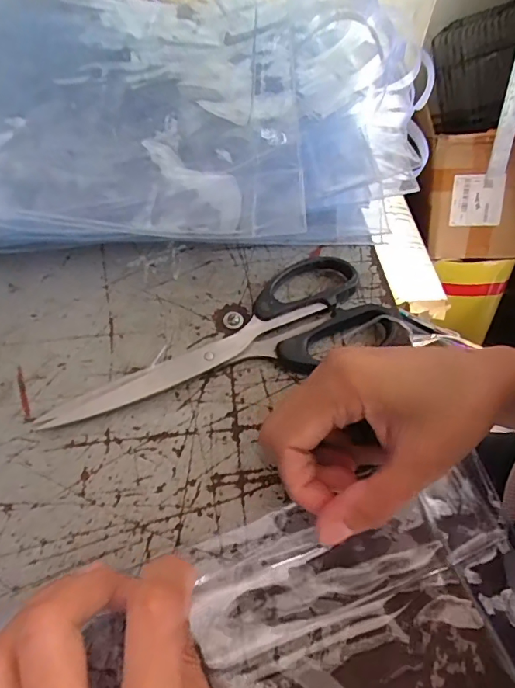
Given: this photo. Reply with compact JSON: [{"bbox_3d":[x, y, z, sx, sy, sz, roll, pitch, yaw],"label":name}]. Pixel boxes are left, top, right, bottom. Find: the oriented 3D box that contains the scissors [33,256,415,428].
[{"bbox_3d":[-0.018,-0.006,0.262,0.202,0.011,0.069,-15,58,-11],"label":"scissors"}]

